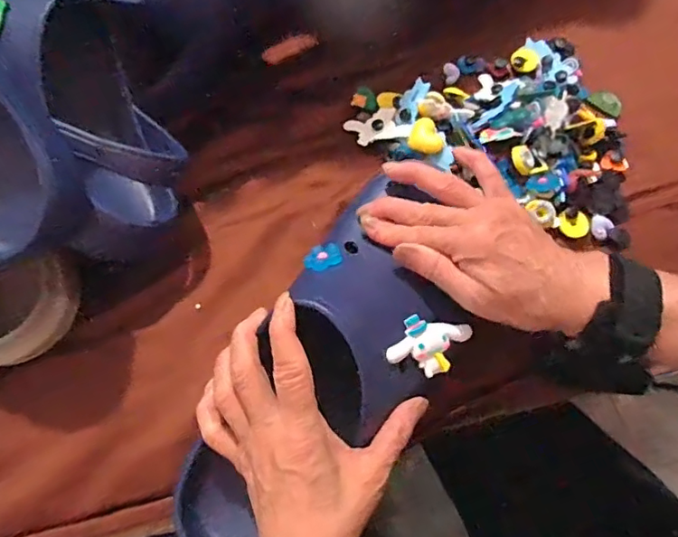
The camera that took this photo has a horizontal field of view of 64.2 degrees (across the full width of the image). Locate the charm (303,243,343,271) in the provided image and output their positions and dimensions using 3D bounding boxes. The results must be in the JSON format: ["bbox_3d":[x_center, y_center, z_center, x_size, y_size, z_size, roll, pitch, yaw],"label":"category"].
[{"bbox_3d":[-0.011,-0.008,0.357,0.024,0.009,0.021,-28,71,-8],"label":"charm"}]

